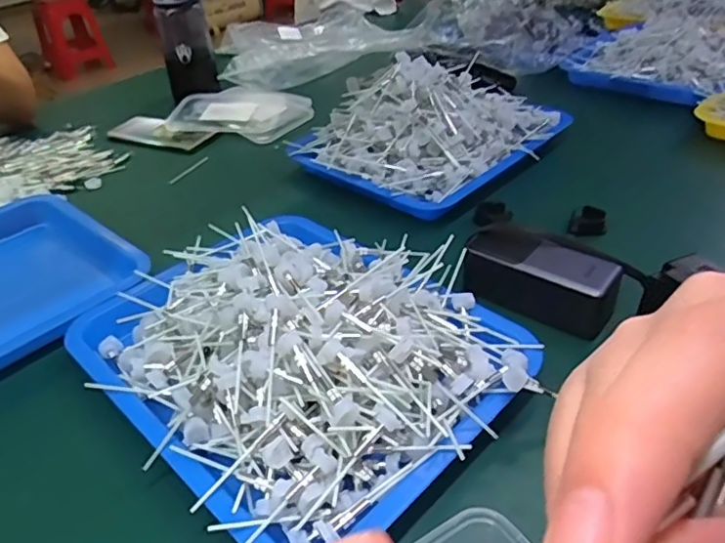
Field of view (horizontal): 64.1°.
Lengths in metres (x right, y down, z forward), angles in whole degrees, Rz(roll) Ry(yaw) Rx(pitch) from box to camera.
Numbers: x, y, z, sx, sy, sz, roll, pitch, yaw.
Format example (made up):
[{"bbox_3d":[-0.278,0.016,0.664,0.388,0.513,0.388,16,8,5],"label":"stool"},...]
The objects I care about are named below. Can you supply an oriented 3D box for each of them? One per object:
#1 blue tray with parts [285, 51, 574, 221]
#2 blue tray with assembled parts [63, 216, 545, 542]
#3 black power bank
[{"bbox_3d":[0.099,-0.208,0.754,0.330,0.110,0.250,-32,45,-32],"label":"blue tray with parts"},{"bbox_3d":[-0.053,0.051,0.466,0.327,0.095,0.264,29,48,36],"label":"blue tray with assembled parts"},{"bbox_3d":[0.159,0.003,0.525,0.136,0.054,0.058,22,44,29],"label":"black power bank"}]

